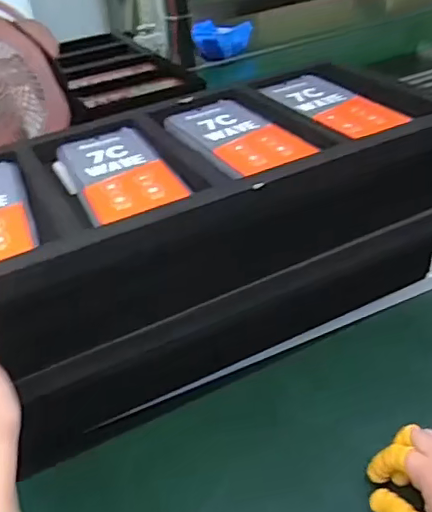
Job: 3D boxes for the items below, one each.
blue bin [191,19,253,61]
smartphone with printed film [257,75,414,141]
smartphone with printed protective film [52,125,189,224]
[{"bbox_3d":[0.018,-0.530,1.393,0.143,0.068,0.131,0,35,10],"label":"blue bin"},{"bbox_3d":[0.115,-0.145,0.547,0.074,0.010,0.161,-20,37,-17],"label":"smartphone with printed film"},{"bbox_3d":[-0.085,-0.071,0.484,0.080,0.012,0.153,-21,37,-18],"label":"smartphone with printed protective film"}]

